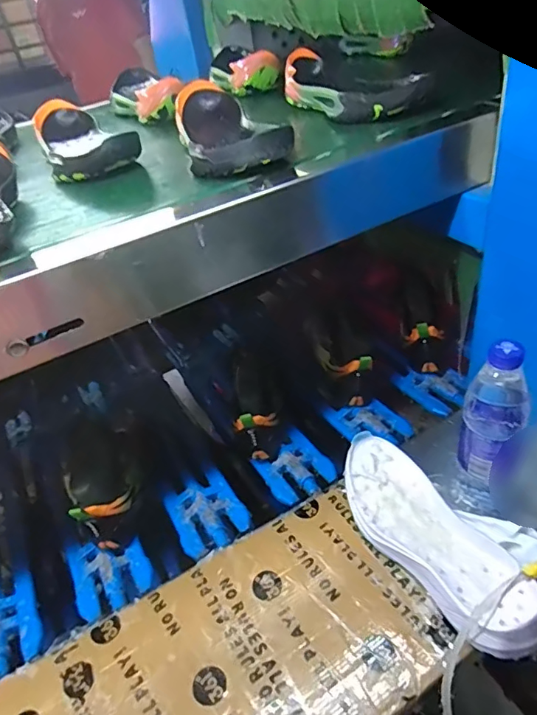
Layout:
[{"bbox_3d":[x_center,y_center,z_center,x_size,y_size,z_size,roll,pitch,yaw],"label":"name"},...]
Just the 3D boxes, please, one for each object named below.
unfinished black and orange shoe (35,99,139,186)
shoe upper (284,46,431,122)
[{"bbox_3d":[-0.245,-0.280,0.648,0.095,0.055,0.260,-24,42,-19],"label":"unfinished black and orange shoe"},{"bbox_3d":[0.095,-0.352,0.650,0.070,0.051,0.278,-20,41,-15],"label":"shoe upper"}]

